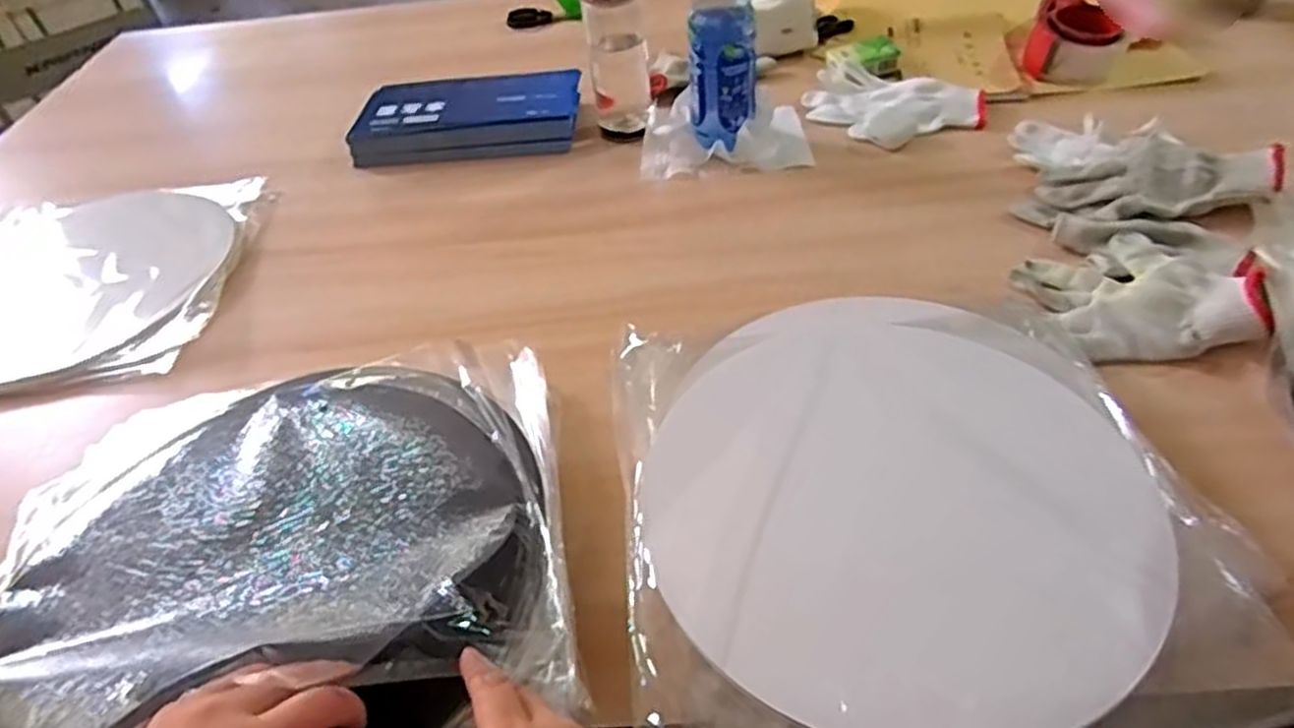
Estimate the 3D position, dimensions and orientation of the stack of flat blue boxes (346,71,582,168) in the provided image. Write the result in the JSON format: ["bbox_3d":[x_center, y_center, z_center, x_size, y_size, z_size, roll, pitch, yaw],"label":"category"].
[{"bbox_3d":[-0.215,-0.296,0.939,0.268,0.049,0.134,-5,45,3],"label":"stack of flat blue boxes"}]

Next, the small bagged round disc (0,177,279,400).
[{"bbox_3d":[-0.574,-0.079,0.776,0.318,0.034,0.324,-8,45,0],"label":"small bagged round disc"}]

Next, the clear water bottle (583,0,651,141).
[{"bbox_3d":[-0.036,-0.357,0.875,0.068,0.191,0.061,-8,45,0],"label":"clear water bottle"}]

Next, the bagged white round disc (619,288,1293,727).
[{"bbox_3d":[0.151,0.084,0.489,0.342,0.038,0.359,-11,44,-3],"label":"bagged white round disc"}]

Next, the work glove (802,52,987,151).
[{"bbox_3d":[0.278,-0.297,0.890,0.198,0.024,0.146,20,51,25],"label":"work glove"}]

